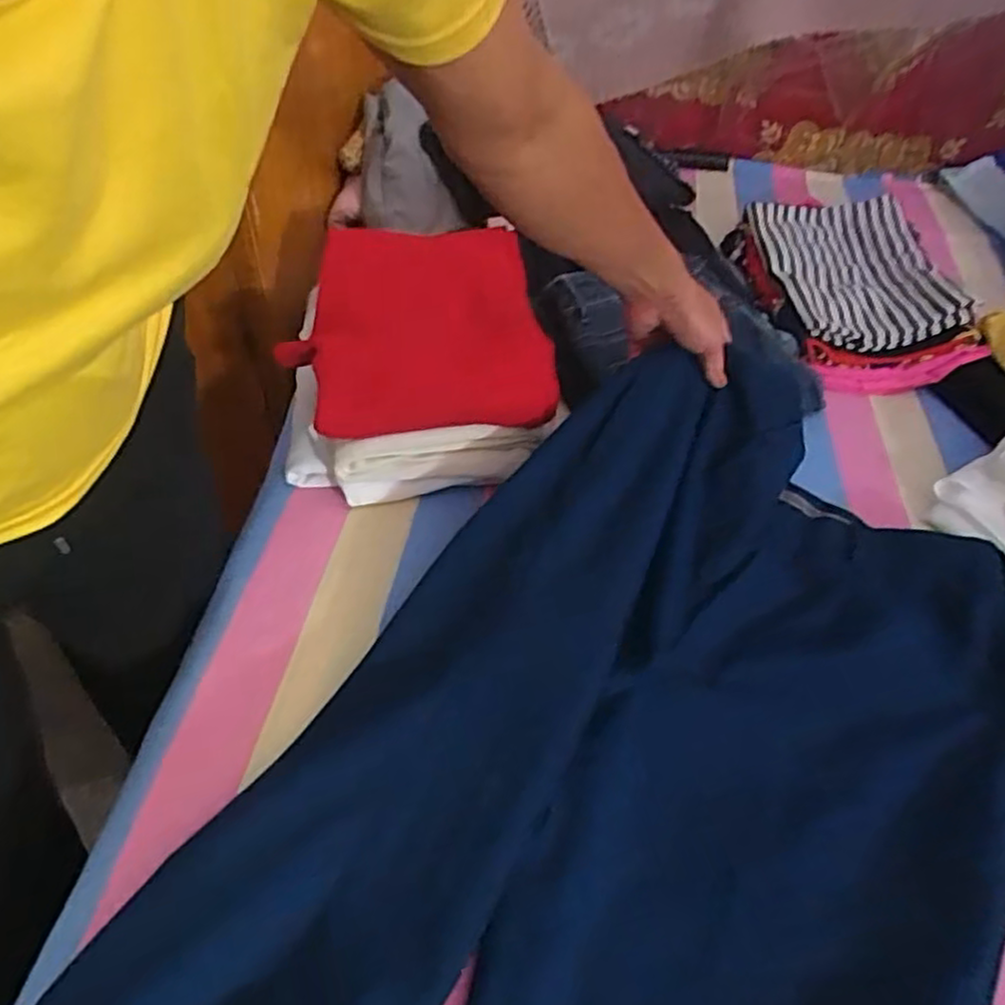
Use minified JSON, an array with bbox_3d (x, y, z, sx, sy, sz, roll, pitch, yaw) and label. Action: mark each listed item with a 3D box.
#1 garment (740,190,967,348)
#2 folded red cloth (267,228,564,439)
[{"bbox_3d":[0.402,-0.282,0.855,0.181,0.048,0.279,2,47,-2],"label":"garment"},{"bbox_3d":[-0.075,-0.156,0.643,0.215,0.023,0.212,-9,68,-8],"label":"folded red cloth"}]

